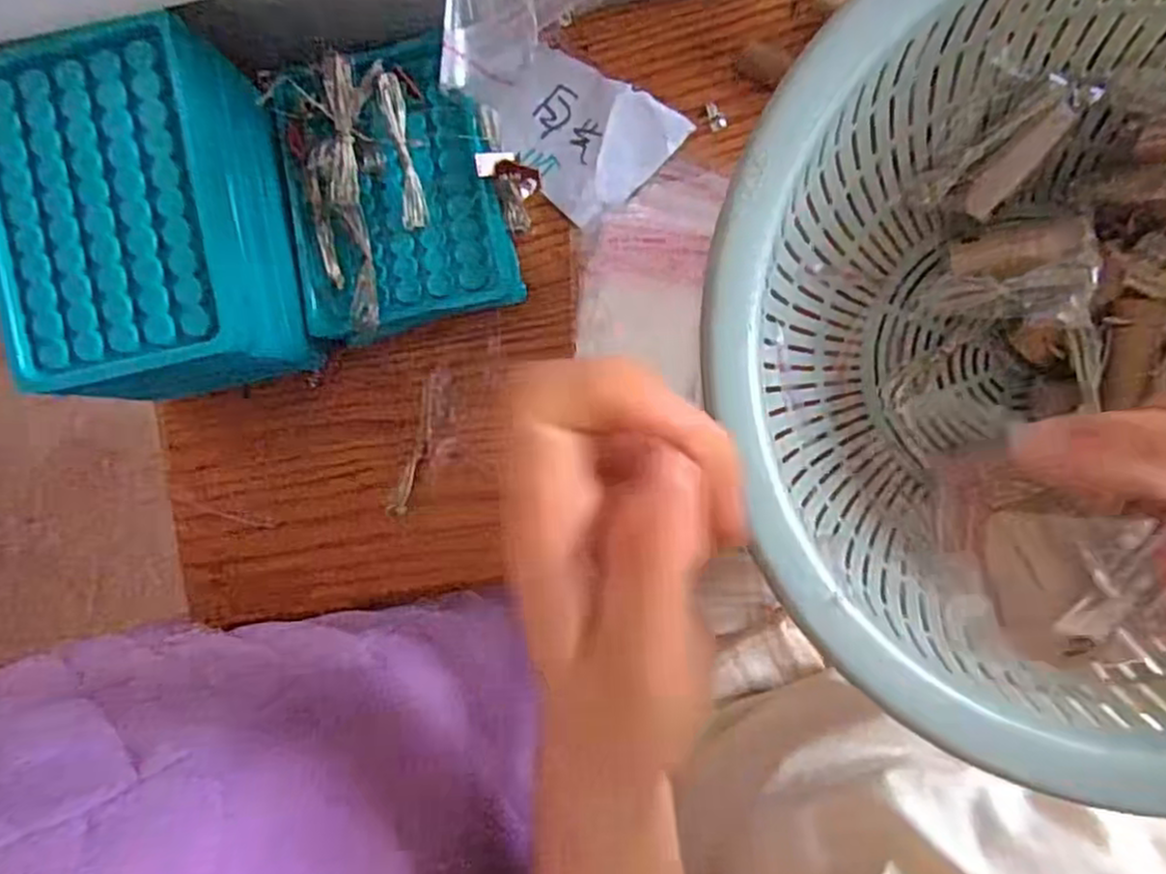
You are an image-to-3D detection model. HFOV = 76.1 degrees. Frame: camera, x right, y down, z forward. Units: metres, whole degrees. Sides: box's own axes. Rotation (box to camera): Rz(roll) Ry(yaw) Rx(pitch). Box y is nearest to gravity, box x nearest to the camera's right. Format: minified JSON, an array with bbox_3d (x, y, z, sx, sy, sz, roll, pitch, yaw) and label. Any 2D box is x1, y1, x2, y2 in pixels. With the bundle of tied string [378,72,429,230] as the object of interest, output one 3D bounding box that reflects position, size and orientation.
[{"bbox_3d":[-0.080,-0.127,0.333,0.009,0.013,0.065,-8,103,4],"label":"bundle of tied string"}]

